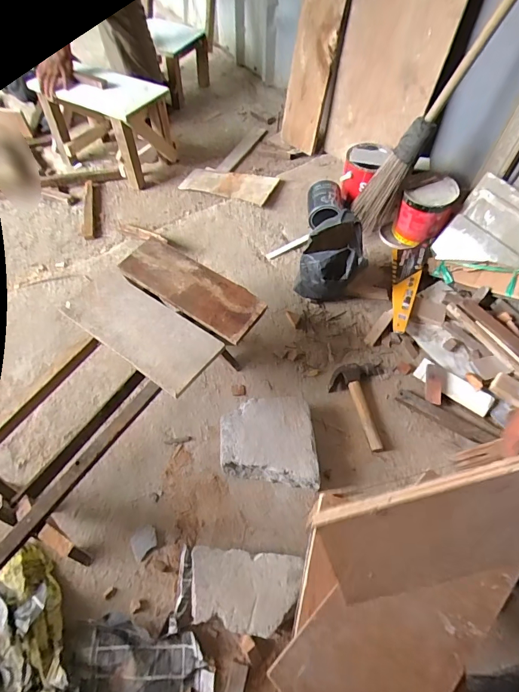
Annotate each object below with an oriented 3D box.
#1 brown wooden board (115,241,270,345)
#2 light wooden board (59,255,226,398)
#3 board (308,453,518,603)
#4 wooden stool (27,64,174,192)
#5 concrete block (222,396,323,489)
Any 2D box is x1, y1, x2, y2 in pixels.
[{"bbox_3d":[-0.154,-0.139,0.899,0.353,0.026,0.129,32,64,20],"label":"brown wooden board"},{"bbox_3d":[-0.256,-0.052,0.838,0.369,0.020,0.154,33,64,21],"label":"light wooden board"},{"bbox_3d":[0.238,0.179,0.404,0.342,0.151,0.013,-15,26,5],"label":"board"},{"bbox_3d":[-0.506,-0.773,1.401,0.378,0.278,0.245,21,60,14],"label":"wooden stool"},{"bbox_3d":[0.020,0.209,0.874,0.207,0.071,0.185,1,57,2],"label":"concrete block"}]

